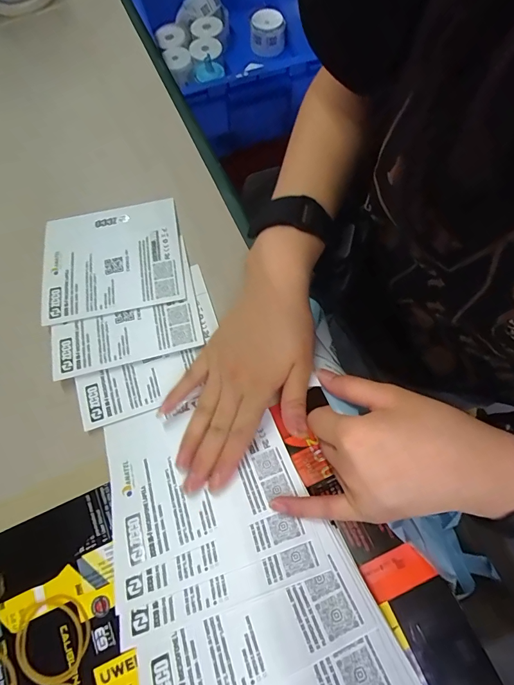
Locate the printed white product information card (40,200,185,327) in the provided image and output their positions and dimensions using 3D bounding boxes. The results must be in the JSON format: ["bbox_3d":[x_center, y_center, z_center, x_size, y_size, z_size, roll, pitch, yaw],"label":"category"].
[{"bbox_3d":[-0.127,-0.075,0.329,0.119,0.004,0.109,-11,66,-1],"label":"printed white product information card"}]

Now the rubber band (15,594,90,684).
[{"bbox_3d":[-0.133,0.192,0.242,0.048,0.004,0.047,-23,73,-6],"label":"rubber band"}]

